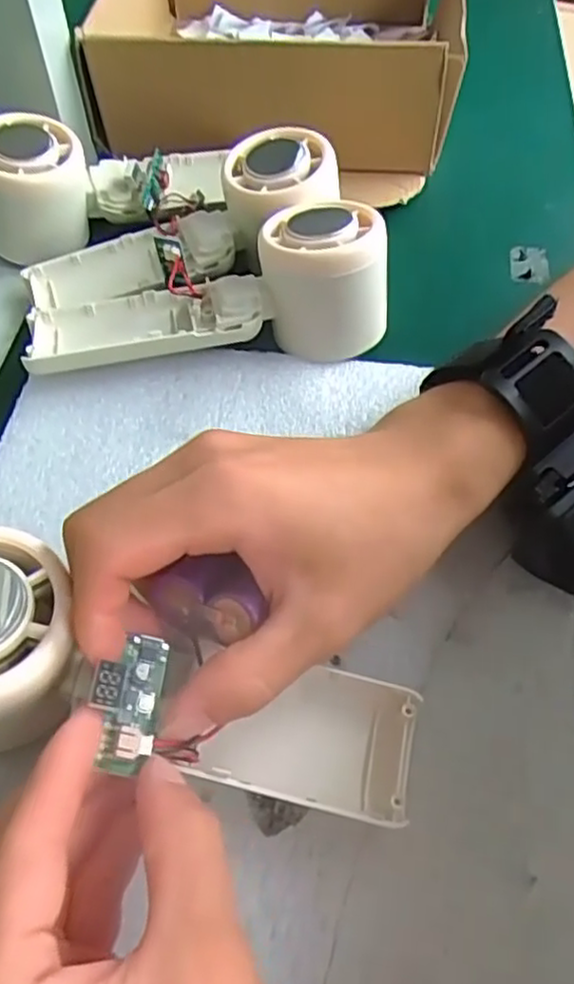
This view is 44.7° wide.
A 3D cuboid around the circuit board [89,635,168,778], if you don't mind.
[{"bbox_3d":[-0.044,0.058,0.194,0.014,0.018,0.037,0,56,3],"label":"circuit board"}]

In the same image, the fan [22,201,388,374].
[{"bbox_3d":[-0.037,-0.089,0.315,0.160,0.050,0.052,-7,56,-5],"label":"fan"}]

